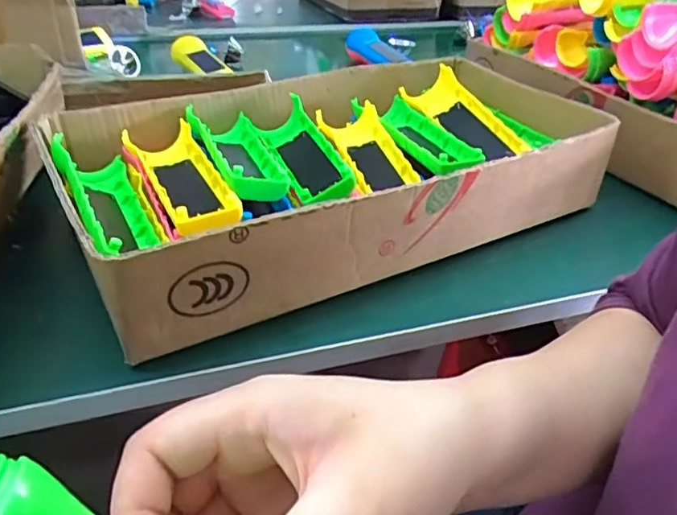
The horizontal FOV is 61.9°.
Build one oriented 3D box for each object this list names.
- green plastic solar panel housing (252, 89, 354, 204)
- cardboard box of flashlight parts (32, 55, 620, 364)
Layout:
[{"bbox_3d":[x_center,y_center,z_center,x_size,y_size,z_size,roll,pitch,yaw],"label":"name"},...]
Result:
[{"bbox_3d":[-0.029,-0.084,0.444,0.049,0.034,0.154,-9,35,-17],"label":"green plastic solar panel housing"},{"bbox_3d":[-0.007,-0.072,0.466,0.407,0.103,0.243,-17,38,-28],"label":"cardboard box of flashlight parts"}]

